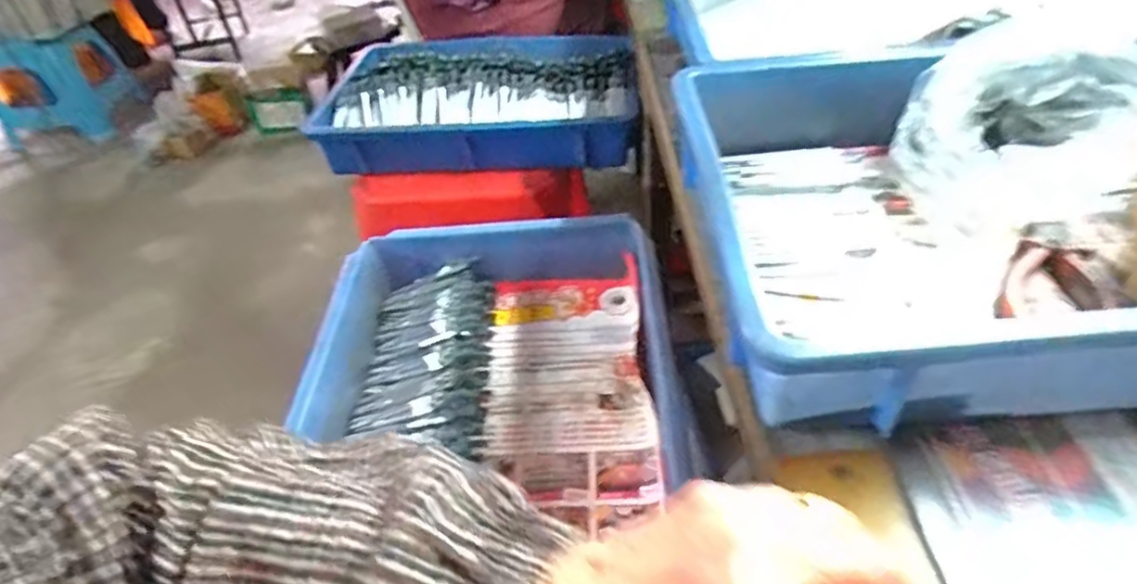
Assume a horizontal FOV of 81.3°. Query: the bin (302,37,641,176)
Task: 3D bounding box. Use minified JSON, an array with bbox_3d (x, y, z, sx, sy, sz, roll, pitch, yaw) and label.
[{"bbox_3d":[-0.123,-0.267,0.924,0.417,0.096,0.274,-5,42,1],"label":"bin"}]

